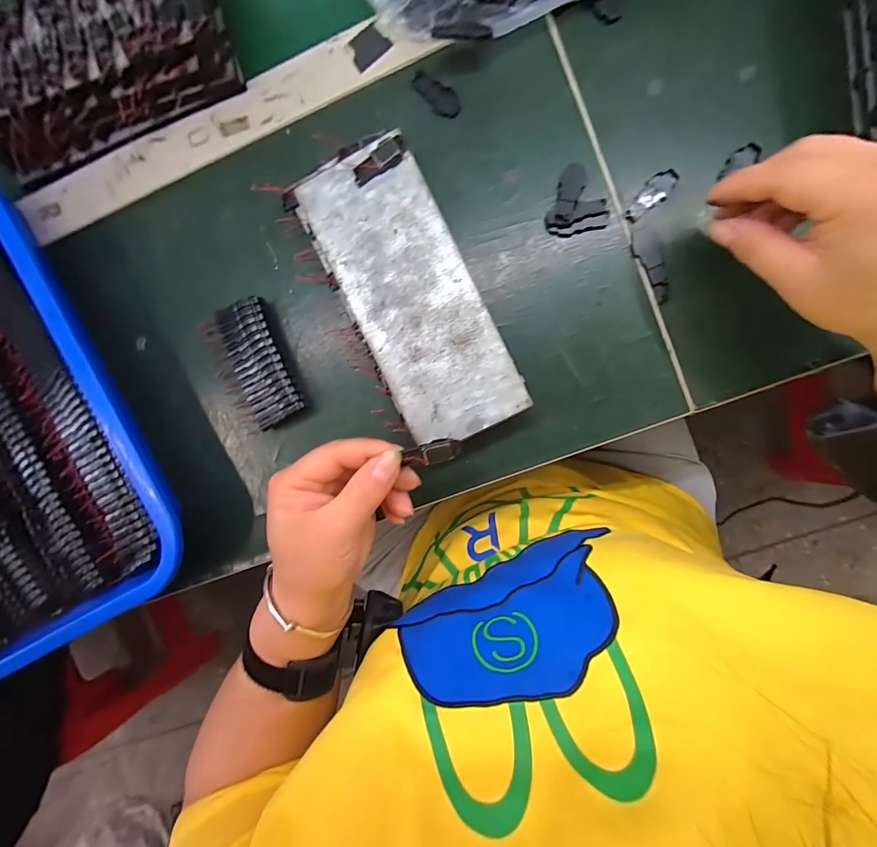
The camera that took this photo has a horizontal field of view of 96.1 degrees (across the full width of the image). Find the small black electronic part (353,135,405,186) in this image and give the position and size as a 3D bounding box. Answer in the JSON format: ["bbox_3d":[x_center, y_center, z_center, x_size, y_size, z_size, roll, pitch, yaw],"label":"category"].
[{"bbox_3d":[-0.037,-0.167,0.250,0.038,0.004,0.015,-35,90,8],"label":"small black electronic part"}]

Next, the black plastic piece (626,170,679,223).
[{"bbox_3d":[0.141,-0.151,0.261,0.016,0.004,0.039,38,98,2],"label":"black plastic piece"}]

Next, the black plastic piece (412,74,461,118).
[{"bbox_3d":[-0.001,-0.228,0.271,0.019,0.004,0.040,-39,90,8],"label":"black plastic piece"}]

